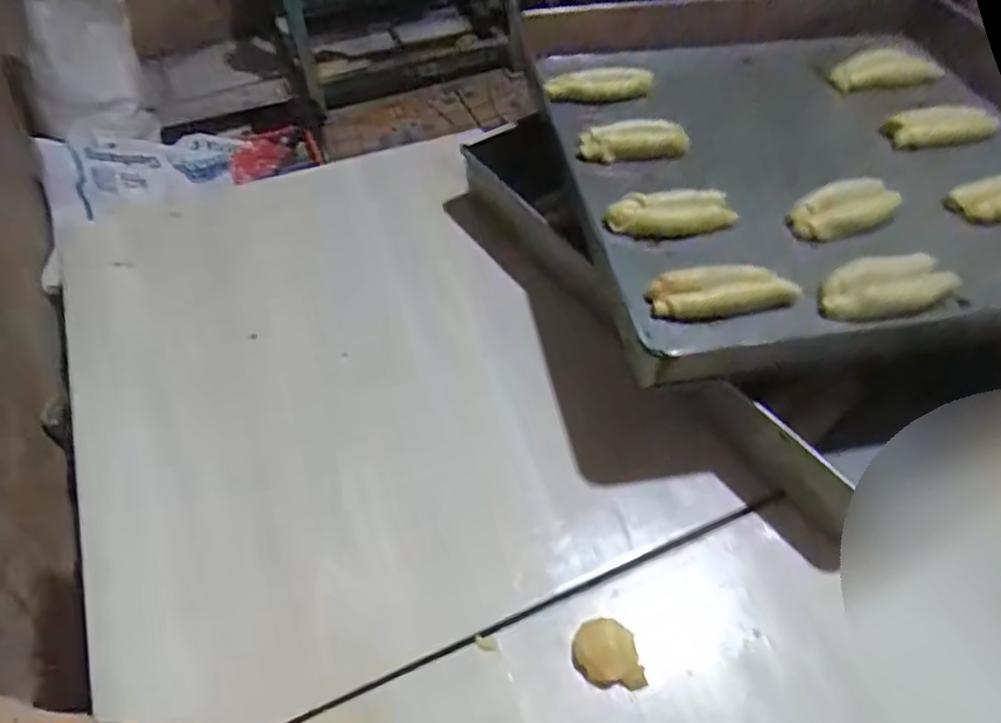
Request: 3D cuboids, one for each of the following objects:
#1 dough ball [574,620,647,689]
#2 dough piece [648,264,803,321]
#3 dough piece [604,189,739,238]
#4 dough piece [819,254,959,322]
[{"bbox_3d":[0.064,0.172,0.384,0.040,0.023,0.031,5,52,6],"label":"dough ball"},{"bbox_3d":[0.161,-0.052,0.470,0.108,0.022,0.031,-8,52,-4],"label":"dough piece"},{"bbox_3d":[0.136,-0.120,0.530,0.102,0.032,0.026,-4,52,-1],"label":"dough piece"},{"bbox_3d":[0.284,-0.055,0.475,0.106,0.020,0.043,-14,53,-9],"label":"dough piece"}]

